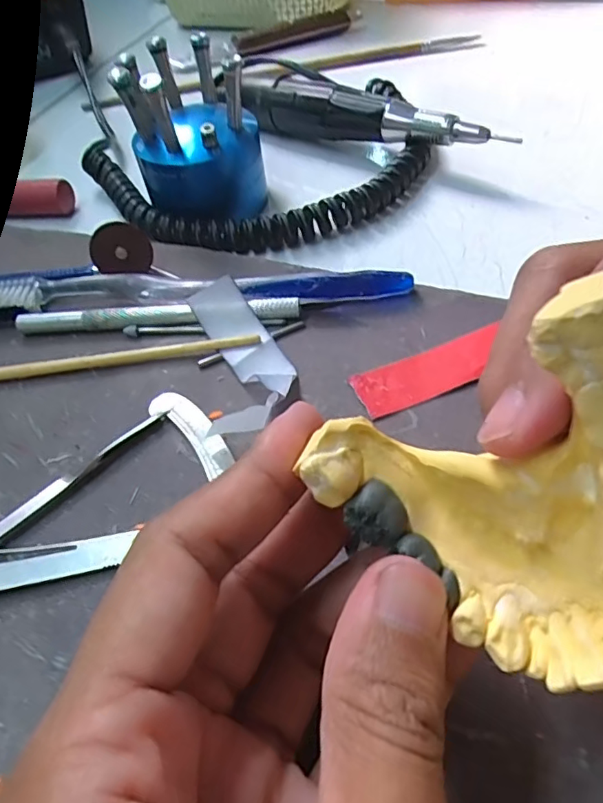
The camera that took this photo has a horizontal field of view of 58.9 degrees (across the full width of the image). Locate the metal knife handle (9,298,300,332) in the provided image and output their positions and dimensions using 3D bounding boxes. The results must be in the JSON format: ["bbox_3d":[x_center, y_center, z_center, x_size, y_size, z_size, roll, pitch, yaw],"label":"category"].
[{"bbox_3d":[-0.058,-0.035,0.214,0.115,0.007,0.008,-4,51,3],"label":"metal knife handle"}]

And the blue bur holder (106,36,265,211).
[{"bbox_3d":[-0.048,-0.124,0.248,0.058,0.061,0.058,-16,51,-7],"label":"blue bur holder"}]

